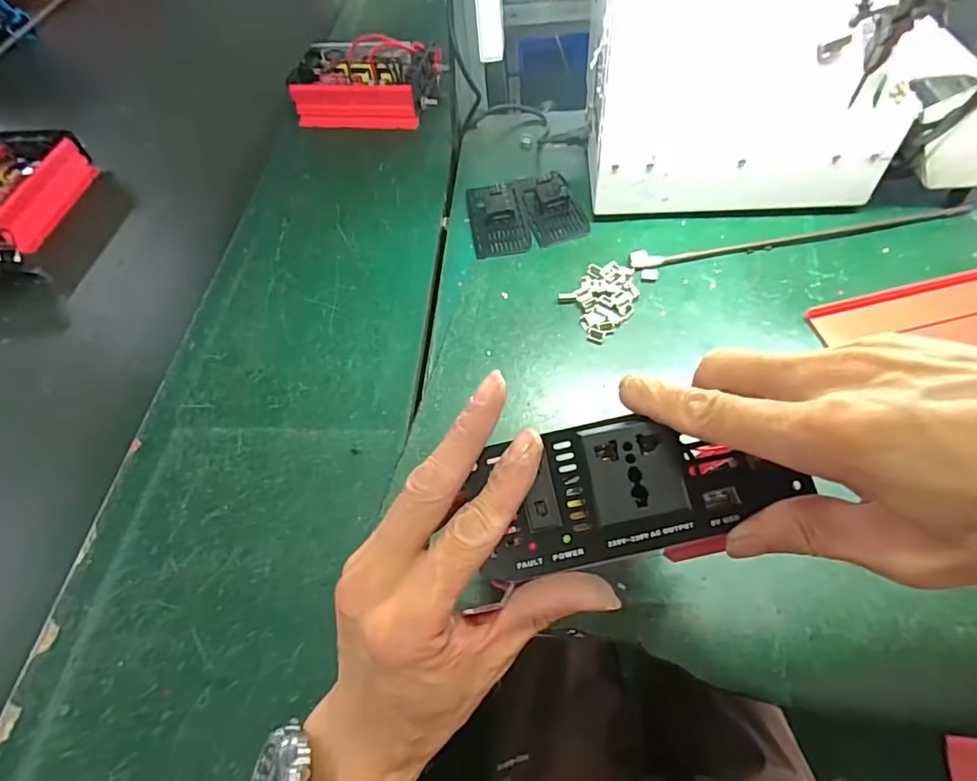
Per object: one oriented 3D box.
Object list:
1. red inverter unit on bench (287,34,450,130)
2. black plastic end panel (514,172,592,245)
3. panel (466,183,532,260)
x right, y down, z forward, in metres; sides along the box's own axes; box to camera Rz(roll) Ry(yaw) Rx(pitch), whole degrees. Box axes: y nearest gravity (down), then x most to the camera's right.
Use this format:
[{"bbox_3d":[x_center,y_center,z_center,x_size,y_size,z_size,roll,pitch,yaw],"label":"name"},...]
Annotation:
[{"bbox_3d":[-0.194,-0.499,0.870,0.233,0.072,0.158,0,56,5],"label":"red inverter unit on bench"},{"bbox_3d":[0.081,-0.243,0.693,0.068,0.027,0.124,-17,56,-6],"label":"black plastic end panel"},{"bbox_3d":[0.011,-0.232,0.689,0.070,0.032,0.130,-8,56,0],"label":"panel"}]

